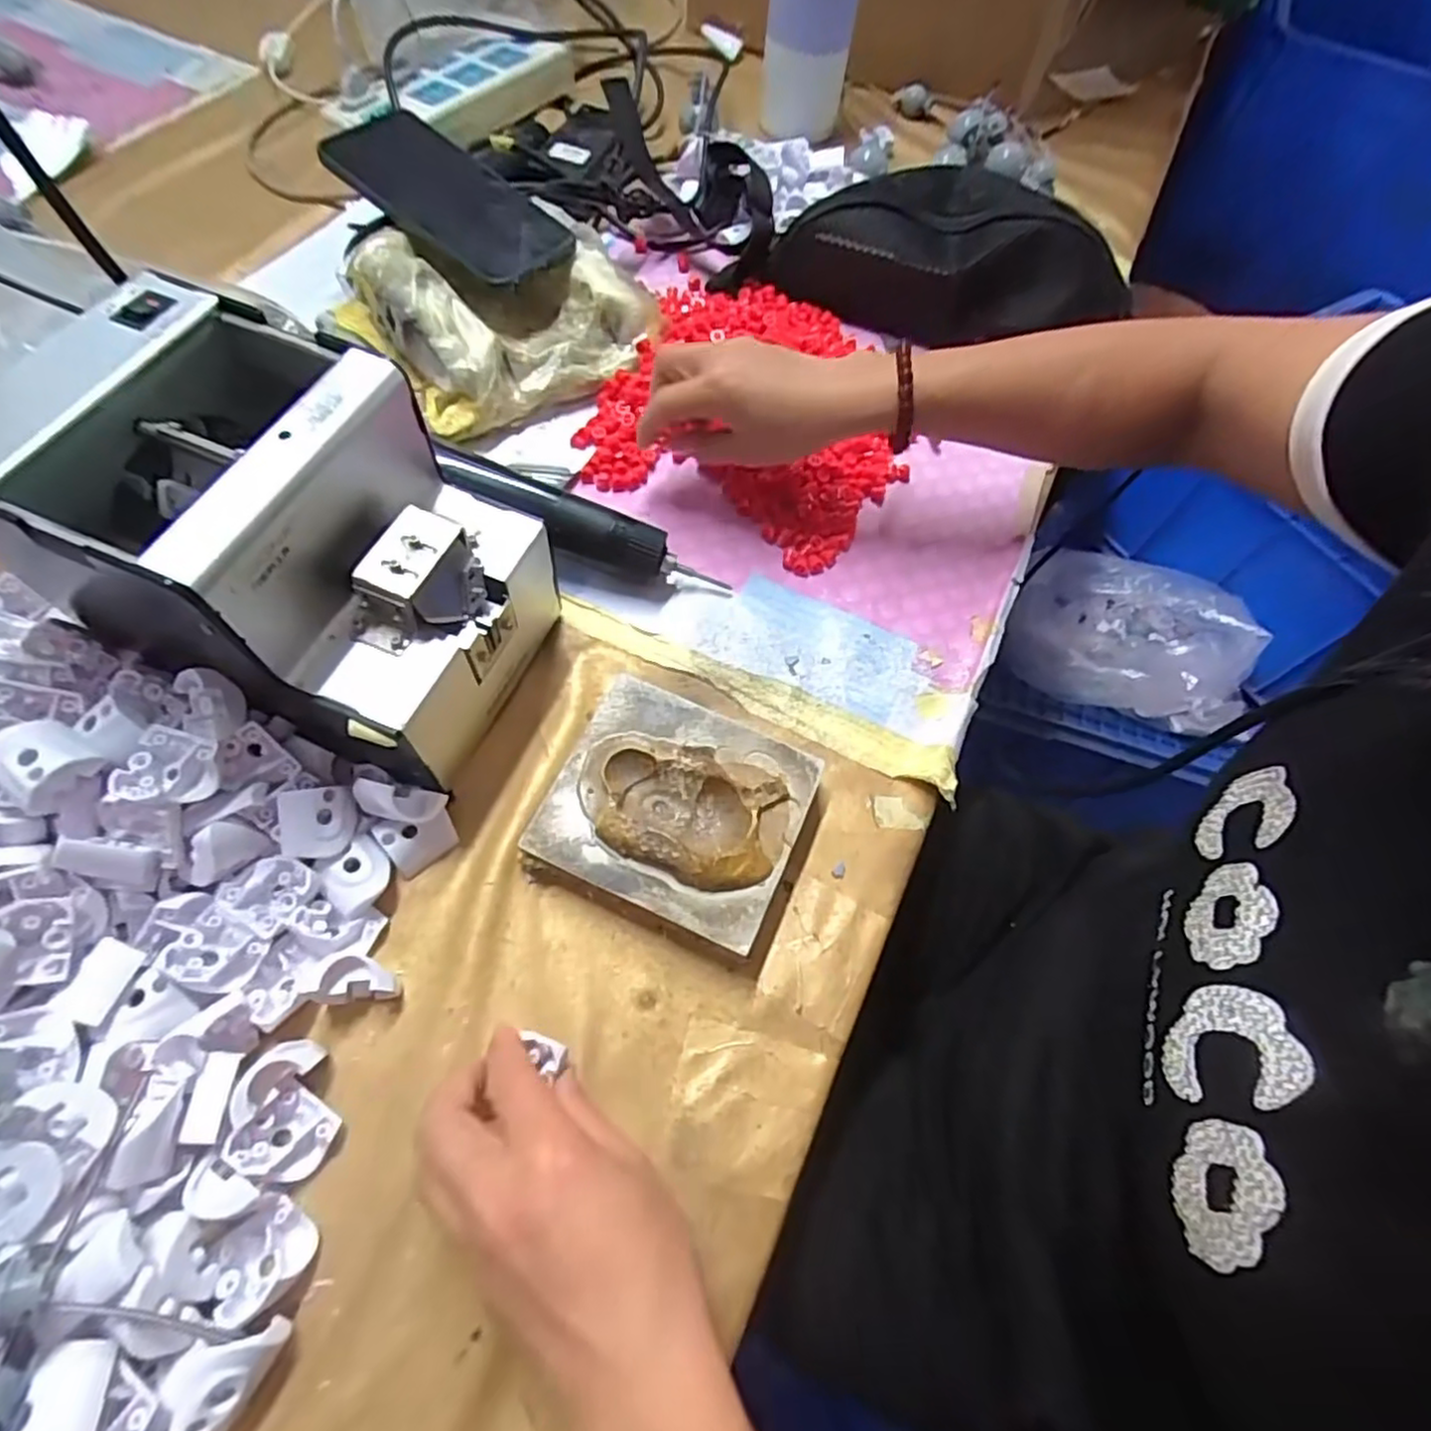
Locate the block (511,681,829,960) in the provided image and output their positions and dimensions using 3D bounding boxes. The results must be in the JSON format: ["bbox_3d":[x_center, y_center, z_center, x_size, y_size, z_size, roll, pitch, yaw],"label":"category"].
[{"bbox_3d":[-0.018,0.045,0.344,0.114,0.032,0.100,24,64,7],"label":"block"}]

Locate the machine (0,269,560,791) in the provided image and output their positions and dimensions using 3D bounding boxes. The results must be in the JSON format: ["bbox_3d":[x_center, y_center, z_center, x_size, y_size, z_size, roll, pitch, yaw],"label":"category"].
[{"bbox_3d":[-0.187,-0.073,0.330,0.183,0.146,0.132,23,64,6],"label":"machine"}]

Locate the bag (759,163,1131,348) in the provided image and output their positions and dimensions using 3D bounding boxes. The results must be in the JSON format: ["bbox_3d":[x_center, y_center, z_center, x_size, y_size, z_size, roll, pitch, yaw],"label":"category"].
[{"bbox_3d":[0.174,-0.359,0.539,0.252,0.068,0.134,12,63,1],"label":"bag"}]

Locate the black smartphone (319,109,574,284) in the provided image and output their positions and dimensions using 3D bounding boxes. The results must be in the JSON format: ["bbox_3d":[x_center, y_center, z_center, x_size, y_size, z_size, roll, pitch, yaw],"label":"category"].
[{"bbox_3d":[-0.189,-0.371,0.500,0.214,0.014,0.092,43,61,16],"label":"black smartphone"}]

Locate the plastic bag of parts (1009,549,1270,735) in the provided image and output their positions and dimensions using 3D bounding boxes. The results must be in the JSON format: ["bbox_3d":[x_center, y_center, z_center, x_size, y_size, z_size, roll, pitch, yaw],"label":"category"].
[{"bbox_3d":[0.527,-0.101,0.883,0.283,0.086,0.206,11,63,1],"label":"plastic bag of parts"}]

